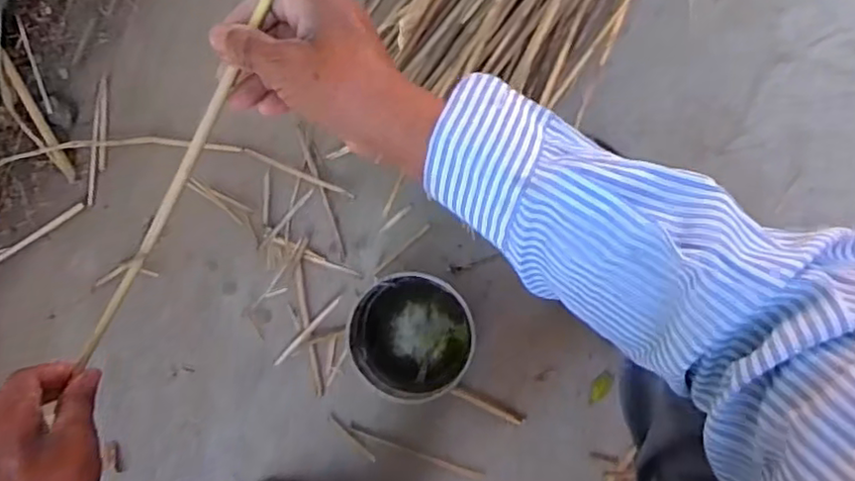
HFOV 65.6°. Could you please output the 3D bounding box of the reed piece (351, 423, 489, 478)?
[{"bbox_3d":[-0.015,0.288,0.904,0.191,0.006,0.012,19,91,8],"label":"reed piece"}]

